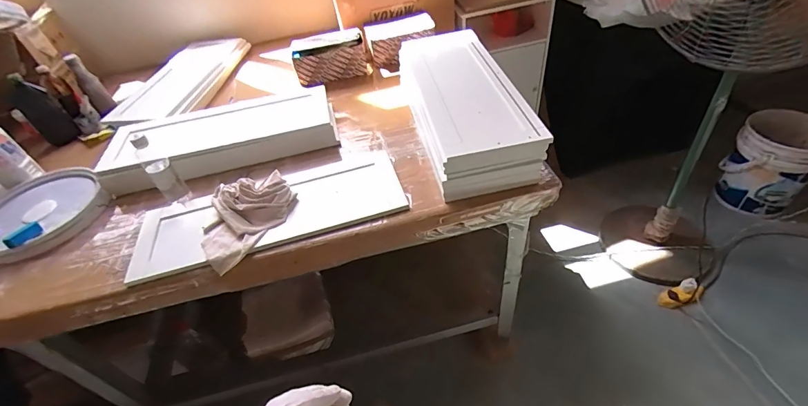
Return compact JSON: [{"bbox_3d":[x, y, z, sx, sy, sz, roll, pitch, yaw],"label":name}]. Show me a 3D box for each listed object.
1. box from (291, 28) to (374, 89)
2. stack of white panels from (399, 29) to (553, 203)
[{"bbox_3d":[-0.247,-0.494,1.297,0.248,0.127,0.147,-20,43,-13],"label":"box"},{"bbox_3d":[0.145,-0.272,1.009,0.223,0.116,0.593,-10,42,-2],"label":"stack of white panels"}]

